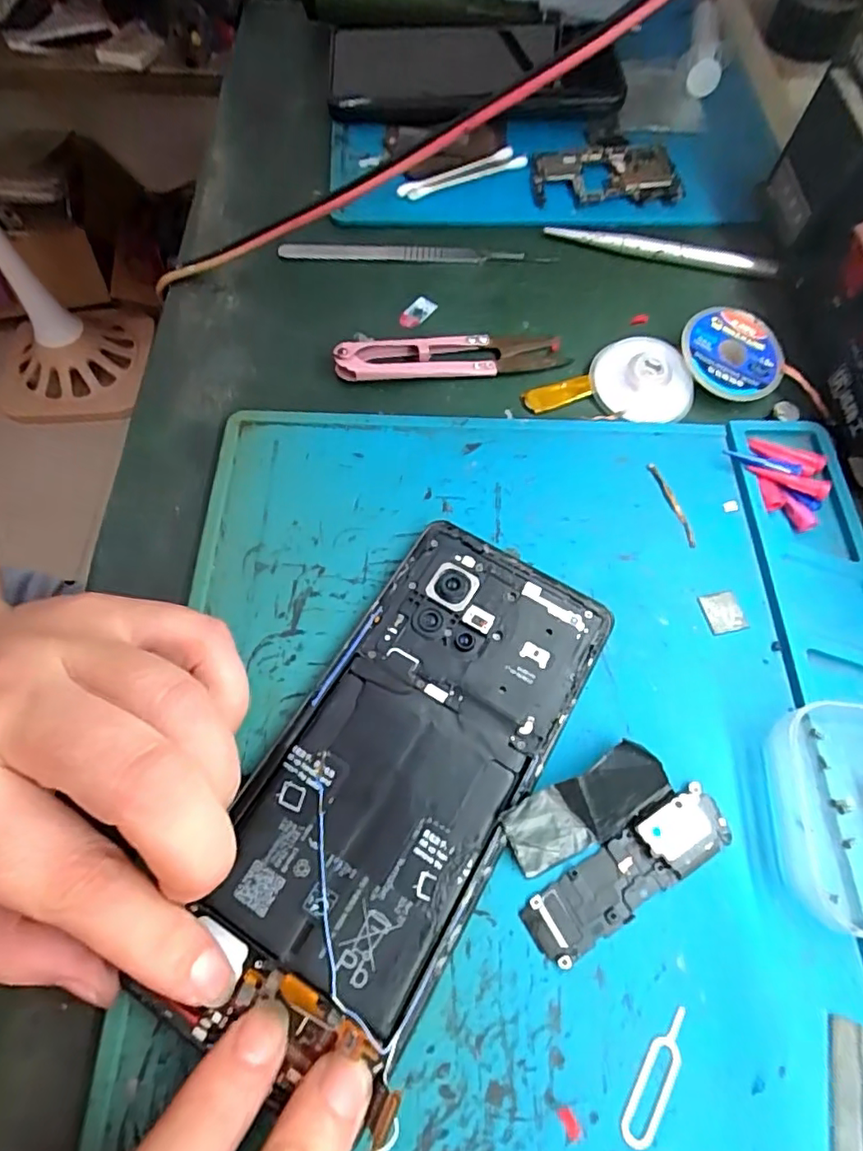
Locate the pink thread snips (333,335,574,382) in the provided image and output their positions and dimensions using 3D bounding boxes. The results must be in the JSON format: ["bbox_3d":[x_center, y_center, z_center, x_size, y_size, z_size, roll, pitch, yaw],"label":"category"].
[{"bbox_3d":[0.009,-0.098,0.250,0.100,0.012,0.021,-5,65,-4],"label":"pink thread snips"}]

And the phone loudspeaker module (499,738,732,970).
[{"bbox_3d":[0.053,0.077,0.168,0.064,0.013,0.040,-26,68,-13],"label":"phone loudspeaker module"}]

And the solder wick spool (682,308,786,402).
[{"bbox_3d":[0.129,-0.096,0.247,0.044,0.004,0.042,15,77,-4],"label":"solder wick spool"}]

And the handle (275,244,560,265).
[{"bbox_3d":[-0.009,-0.159,0.282,0.132,0.004,0.011,3,65,0],"label":"handle"}]

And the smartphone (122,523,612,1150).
[{"bbox_3d":[-0.008,0.058,0.175,0.073,0.004,0.158,26,67,11],"label":"smartphone"}]

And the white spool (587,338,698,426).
[{"bbox_3d":[0.090,-0.084,0.246,0.041,0.007,0.039,-1,84,10],"label":"white spool"}]

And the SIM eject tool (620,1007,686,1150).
[{"bbox_3d":[0.059,0.131,0.150,0.009,0.004,0.033,31,68,14],"label":"SIM eject tool"}]

